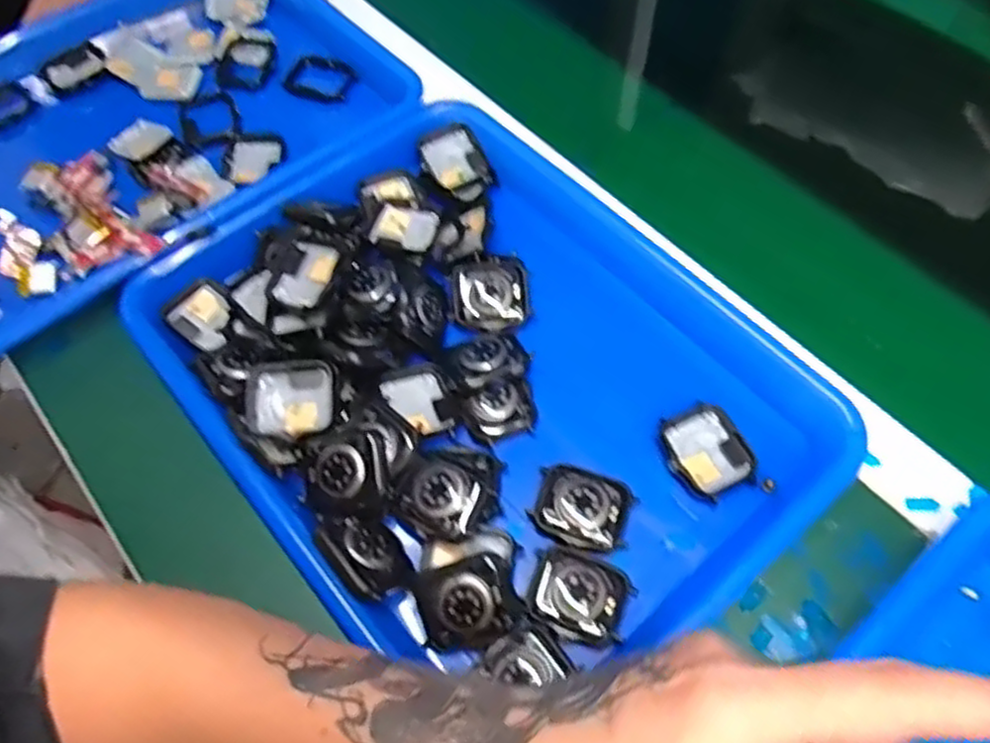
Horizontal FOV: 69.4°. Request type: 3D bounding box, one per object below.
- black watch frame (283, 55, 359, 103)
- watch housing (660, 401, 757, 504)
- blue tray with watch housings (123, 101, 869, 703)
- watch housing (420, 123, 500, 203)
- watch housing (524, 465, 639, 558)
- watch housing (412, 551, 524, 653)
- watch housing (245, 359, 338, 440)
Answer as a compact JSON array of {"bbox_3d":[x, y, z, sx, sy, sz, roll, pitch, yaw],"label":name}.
[{"bbox_3d":[-0.123,-0.208,0.511,0.050,0.008,0.032,15,85,1],"label":"black watch frame"},{"bbox_3d":[0.105,0.039,0.356,0.041,0.008,0.045,-25,62,-11],"label":"watch housing"},{"bbox_3d":[-0.006,-0.002,0.381,0.260,0.047,0.331,-39,66,-18],"label":"blue tray with watch housings"},{"bbox_3d":[-0.023,-0.129,0.452,0.037,0.012,0.052,-32,73,-11],"label":"watch housing"},{"bbox_3d":[0.042,0.065,0.340,0.045,0.008,0.035,15,63,11],"label":"watch housing"},{"bbox_3d":[-0.012,0.102,0.317,0.044,0.017,0.035,-13,61,-4],"label":"watch housing"},{"bbox_3d":[-0.102,0.014,0.358,0.044,0.011,0.038,-1,61,2],"label":"watch housing"}]

